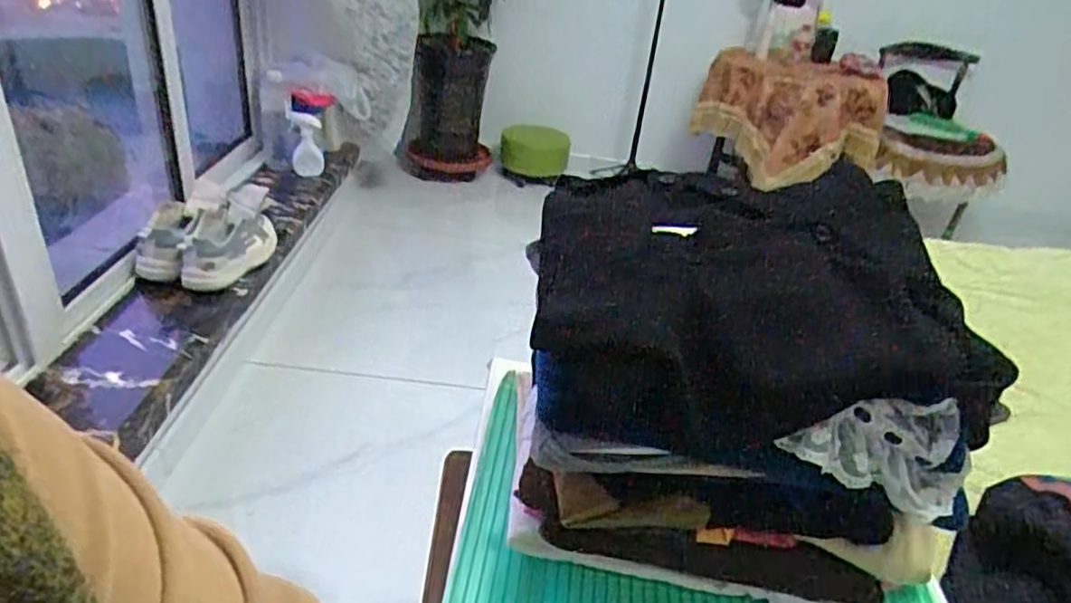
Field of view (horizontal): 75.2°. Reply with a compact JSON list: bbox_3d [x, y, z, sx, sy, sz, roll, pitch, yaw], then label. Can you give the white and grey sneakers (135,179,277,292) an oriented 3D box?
[{"bbox_3d":[-0.665,-0.132,1.395,0.204,0.128,0.202,8,31,1],"label":"white and grey sneakers"}]

